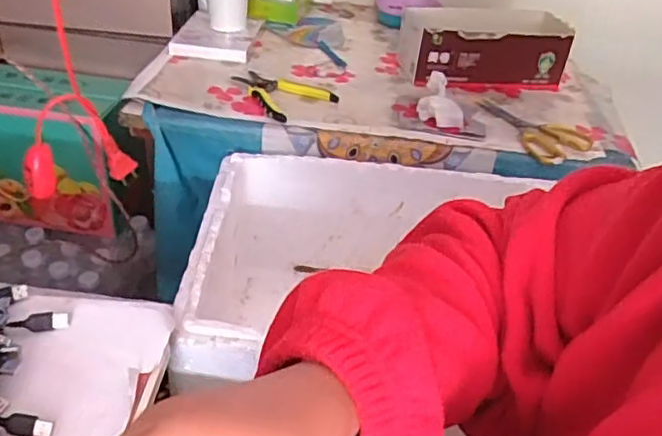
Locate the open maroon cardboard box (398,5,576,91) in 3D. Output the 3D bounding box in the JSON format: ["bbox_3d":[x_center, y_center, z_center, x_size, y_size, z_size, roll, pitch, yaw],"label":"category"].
[{"bbox_3d":[0.251,-0.289,1.038,0.278,0.103,0.148,1,36,-6],"label":"open maroon cardboard box"}]

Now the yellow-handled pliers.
[{"bbox_3d":[-0.078,-0.195,0.926,0.120,0.011,0.147,-25,46,-36],"label":"yellow-handled pliers"}]

